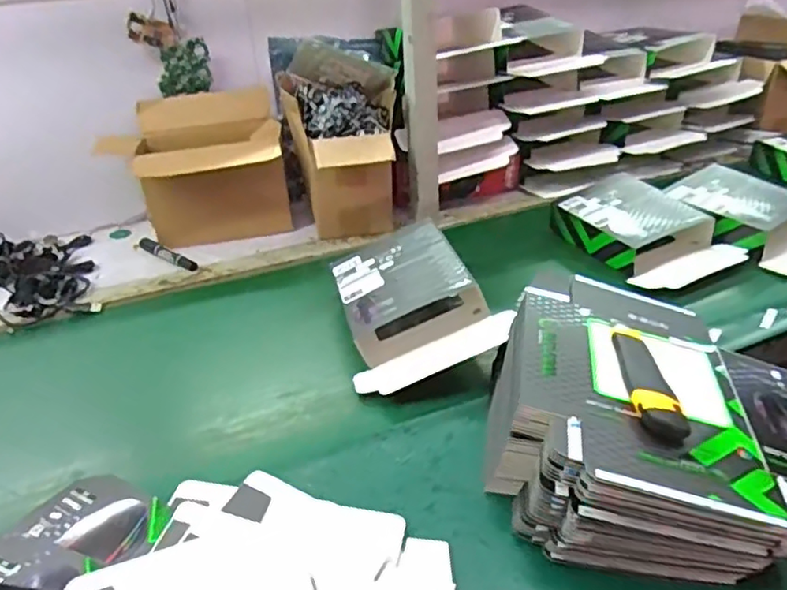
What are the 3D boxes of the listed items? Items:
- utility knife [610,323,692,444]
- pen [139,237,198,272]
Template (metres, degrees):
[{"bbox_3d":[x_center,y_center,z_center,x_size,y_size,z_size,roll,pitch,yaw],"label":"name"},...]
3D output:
[{"bbox_3d":[0.235,0.076,0.580,0.040,0.016,0.147,0,32,5],"label":"utility knife"},{"bbox_3d":[-0.377,-0.069,1.022,0.159,0.017,0.024,22,40,34],"label":"pen"}]

